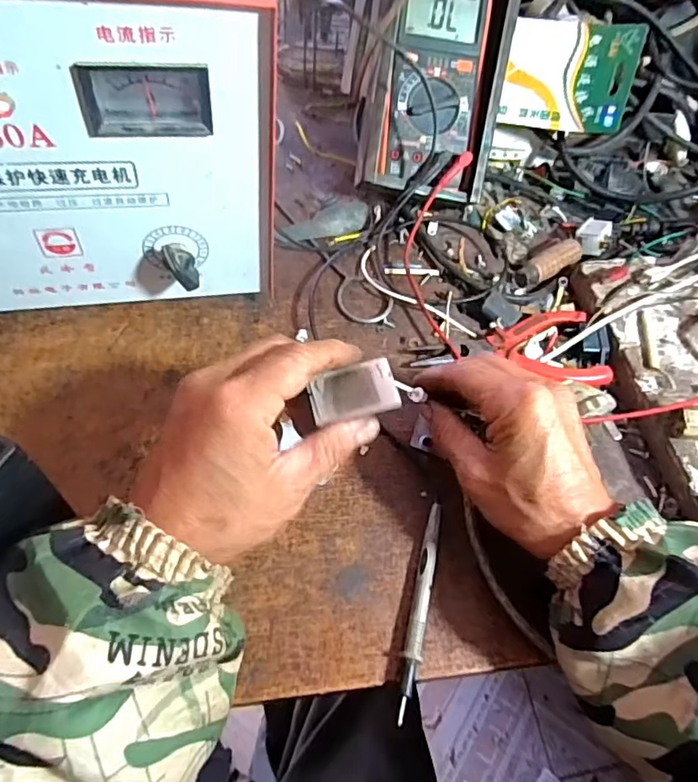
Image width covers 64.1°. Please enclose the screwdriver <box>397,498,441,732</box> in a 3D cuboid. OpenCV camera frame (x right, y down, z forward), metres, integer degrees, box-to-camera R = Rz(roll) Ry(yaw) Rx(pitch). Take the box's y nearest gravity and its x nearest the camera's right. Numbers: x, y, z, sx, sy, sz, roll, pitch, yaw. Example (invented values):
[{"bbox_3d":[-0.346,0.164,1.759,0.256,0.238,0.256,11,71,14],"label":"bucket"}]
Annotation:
[{"bbox_3d":[0.042,0.124,0.325,0.010,0.009,0.121,14,58,5],"label":"screwdriver"}]

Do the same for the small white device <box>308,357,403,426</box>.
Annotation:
[{"bbox_3d":[0.002,0.000,0.300,0.046,0.007,0.032,-12,59,-11],"label":"small white device"}]

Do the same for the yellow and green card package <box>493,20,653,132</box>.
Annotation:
[{"bbox_3d":[0.189,-0.270,0.476,0.100,0.013,0.087,19,100,21],"label":"yellow and green card package"}]

